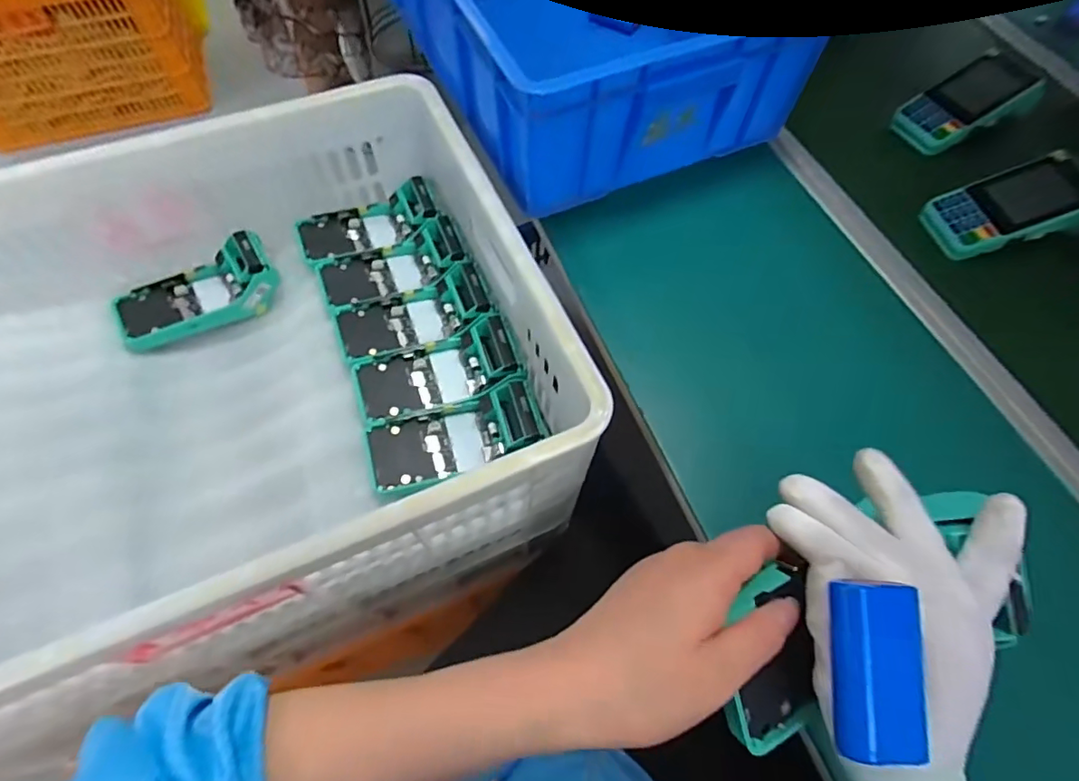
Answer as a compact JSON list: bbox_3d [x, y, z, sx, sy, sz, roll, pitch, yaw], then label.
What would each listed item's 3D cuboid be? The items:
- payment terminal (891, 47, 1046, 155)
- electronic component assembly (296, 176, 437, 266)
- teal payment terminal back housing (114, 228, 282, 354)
[{"bbox_3d":[0.491,-0.334,0.615,0.142,0.056,0.080,-25,66,-14],"label":"payment terminal"},{"bbox_3d":[-0.205,-0.200,0.645,0.166,0.048,0.078,-18,64,-10],"label":"electronic component assembly"},{"bbox_3d":[-0.389,-0.112,0.606,0.172,0.046,0.098,-26,66,-14],"label":"teal payment terminal back housing"}]

